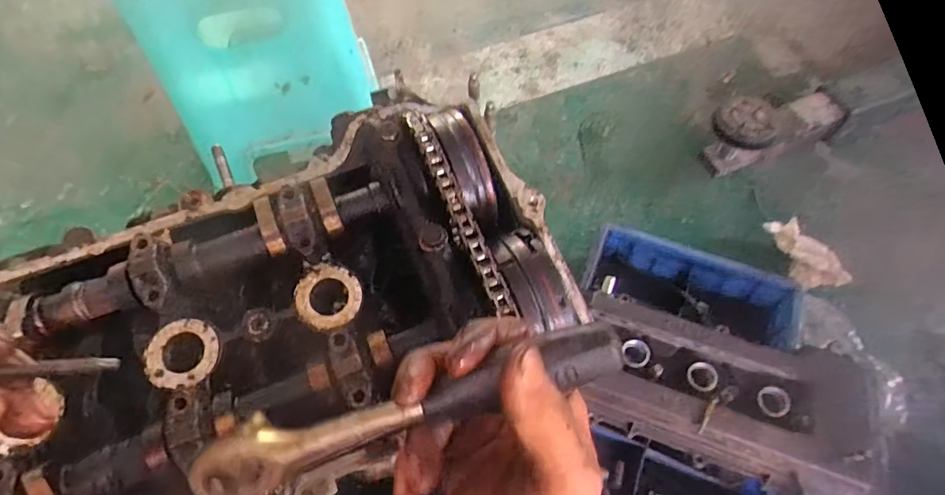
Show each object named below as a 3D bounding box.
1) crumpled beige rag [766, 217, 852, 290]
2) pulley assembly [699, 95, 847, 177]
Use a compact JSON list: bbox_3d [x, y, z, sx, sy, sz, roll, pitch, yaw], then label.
[{"bbox_3d":[0.577,0.014,0.861,0.048,0.115,0.153,-19,61,-11],"label":"crumpled beige rag"},{"bbox_3d":[0.557,-0.233,0.910,0.288,0.115,0.095,-20,61,-11],"label":"pulley assembly"}]

